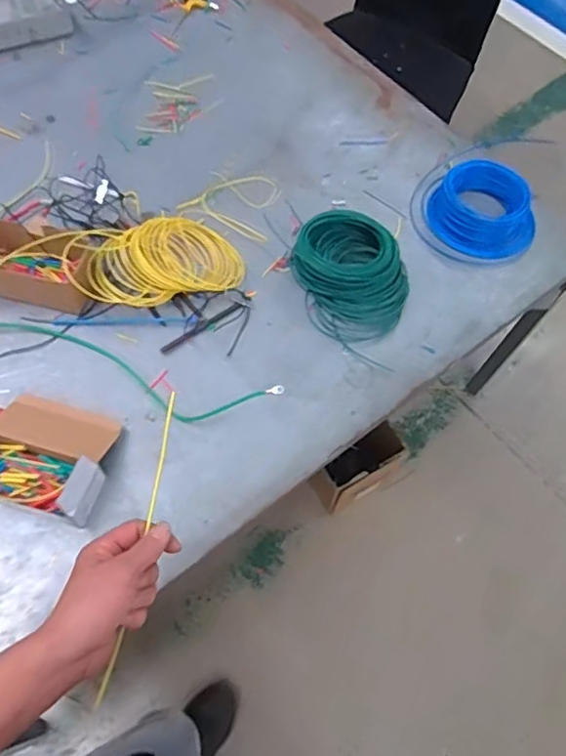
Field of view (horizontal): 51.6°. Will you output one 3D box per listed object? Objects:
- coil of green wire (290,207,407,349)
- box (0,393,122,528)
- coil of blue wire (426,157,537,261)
[{"bbox_3d":[0.126,-0.200,1.088,0.187,0.075,0.266,-13,66,-10],"label":"coil of green wire"},{"bbox_3d":[-0.380,0.107,0.898,0.236,0.078,0.167,18,64,5],"label":"box"},{"bbox_3d":[0.408,-0.339,1.178,0.211,0.076,0.175,30,66,11],"label":"coil of blue wire"}]

